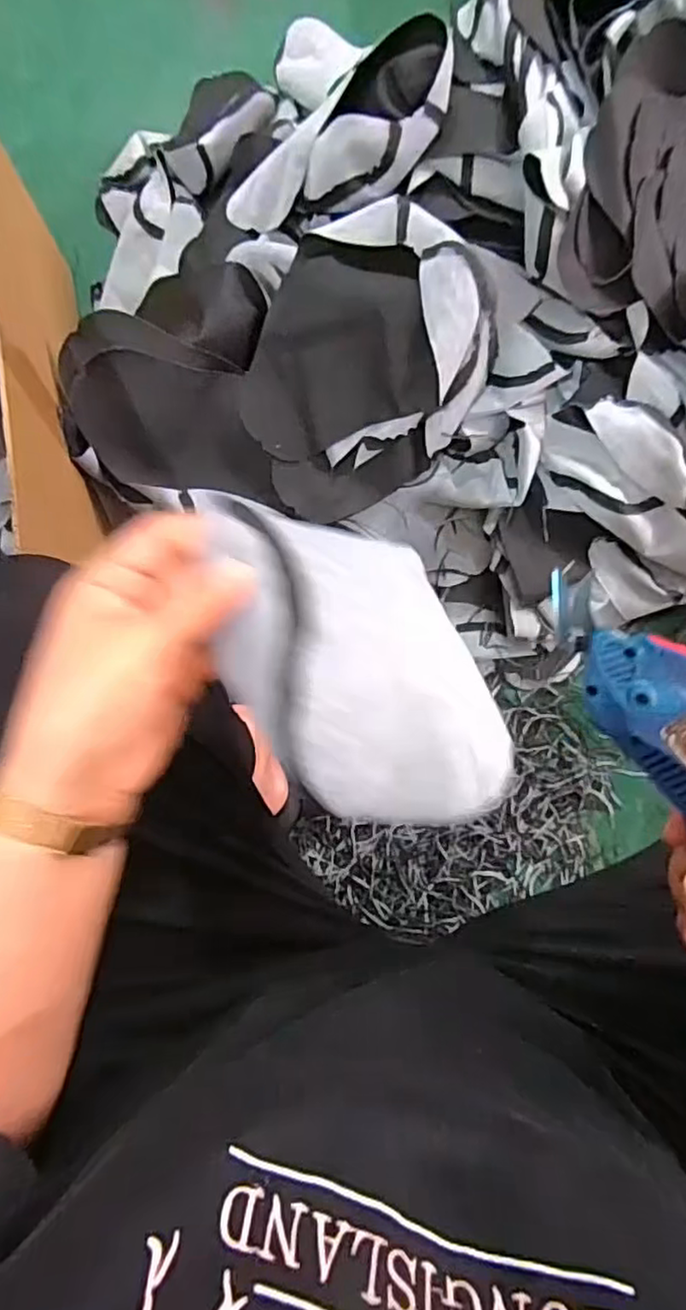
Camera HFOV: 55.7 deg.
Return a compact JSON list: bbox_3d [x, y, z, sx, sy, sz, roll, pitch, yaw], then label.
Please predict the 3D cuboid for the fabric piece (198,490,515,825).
[{"bbox_3d":[0.018,0.006,0.320,0.026,0.171,0.152,-21,74,40],"label":"fabric piece"}]

